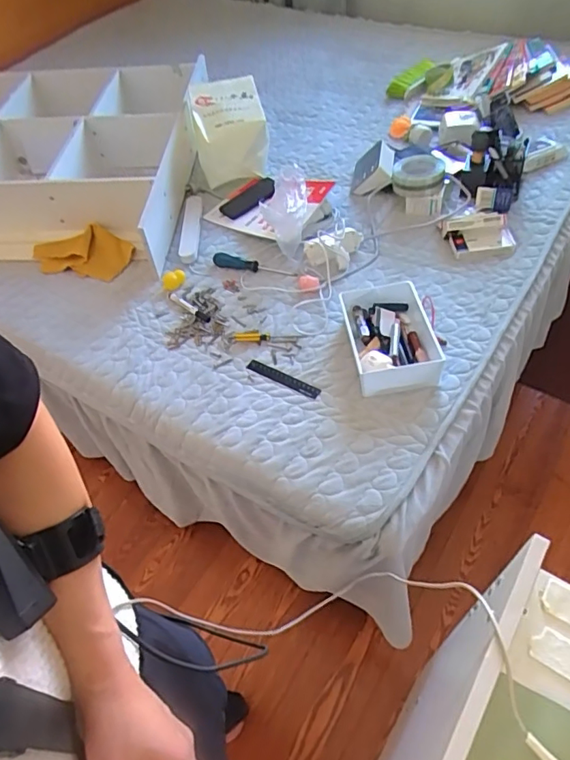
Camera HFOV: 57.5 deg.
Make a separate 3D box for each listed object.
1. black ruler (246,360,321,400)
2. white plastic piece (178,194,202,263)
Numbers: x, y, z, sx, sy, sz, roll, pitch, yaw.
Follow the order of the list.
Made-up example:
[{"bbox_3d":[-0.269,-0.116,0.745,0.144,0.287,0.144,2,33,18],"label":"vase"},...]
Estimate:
[{"bbox_3d":[-0.003,-0.002,0.962,0.156,0.006,0.023,24,59,27],"label":"black ruler"},{"bbox_3d":[-0.234,-0.377,1.287,0.045,0.015,0.258,-5,54,2],"label":"white plastic piece"}]

